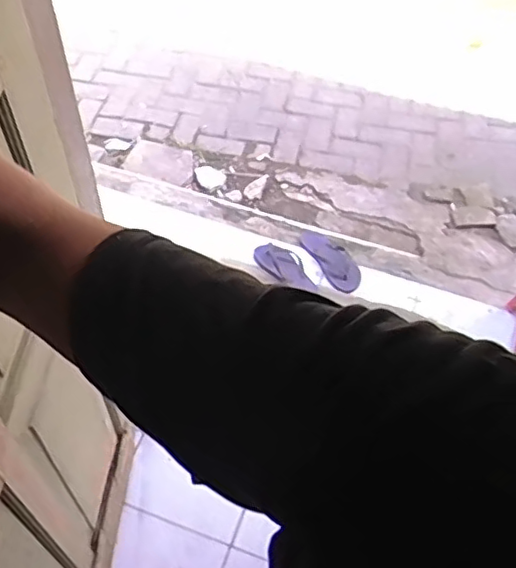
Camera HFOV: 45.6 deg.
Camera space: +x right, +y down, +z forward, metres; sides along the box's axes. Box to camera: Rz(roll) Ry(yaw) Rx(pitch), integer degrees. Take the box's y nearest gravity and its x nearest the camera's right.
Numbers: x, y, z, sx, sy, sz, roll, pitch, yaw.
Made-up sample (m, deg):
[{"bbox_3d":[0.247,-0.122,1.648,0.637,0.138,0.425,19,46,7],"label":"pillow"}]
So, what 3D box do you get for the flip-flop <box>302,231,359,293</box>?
[{"bbox_3d":[0.237,-0.084,1.952,0.119,0.058,0.279,-23,57,-18],"label":"flip-flop"}]

